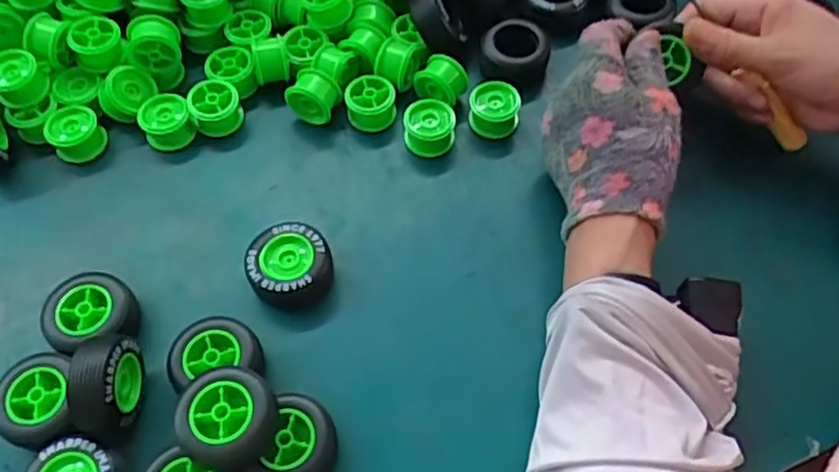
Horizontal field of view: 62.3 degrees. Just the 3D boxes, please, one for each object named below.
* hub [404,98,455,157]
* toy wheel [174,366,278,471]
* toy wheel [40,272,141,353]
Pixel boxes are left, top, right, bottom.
[{"bbox_3d":[0.006,-0.074,0.458,0.032,0.021,0.036,-4,61,-1],"label":"hub"},{"bbox_3d":[-0.095,0.090,0.345,0.046,0.019,0.047,-1,61,1],"label":"toy wheel"},{"bbox_3d":[-0.189,0.045,0.400,0.047,0.030,0.045,-1,61,1],"label":"toy wheel"}]

